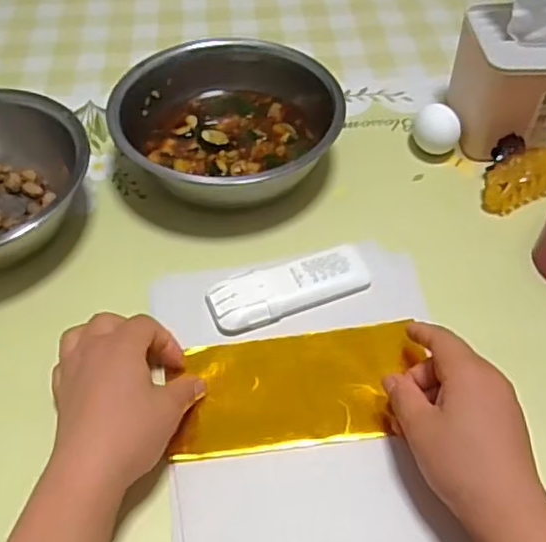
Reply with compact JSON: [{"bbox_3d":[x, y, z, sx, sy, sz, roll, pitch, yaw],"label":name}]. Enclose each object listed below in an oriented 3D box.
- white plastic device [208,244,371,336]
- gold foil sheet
[{"bbox_3d":[0.014,0.013,0.493,0.127,0.010,0.045,-16,53,-12],"label":"white plastic device"},{"bbox_3d":[0.020,0.081,0.446,0.170,0.010,0.090,-7,52,-5],"label":"gold foil sheet"}]

